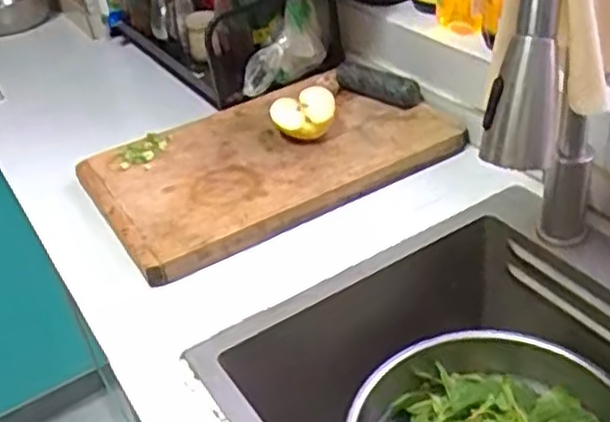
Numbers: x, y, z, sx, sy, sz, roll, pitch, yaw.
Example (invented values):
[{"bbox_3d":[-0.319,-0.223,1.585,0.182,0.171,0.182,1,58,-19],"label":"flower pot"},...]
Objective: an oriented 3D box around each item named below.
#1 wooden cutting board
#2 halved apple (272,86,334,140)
[{"bbox_3d":[-0.050,-0.076,0.963,0.458,0.045,0.290,-24,39,-22],"label":"wooden cutting board"},{"bbox_3d":[-0.002,-0.130,0.972,0.088,0.045,0.076,-7,36,1],"label":"halved apple"}]

